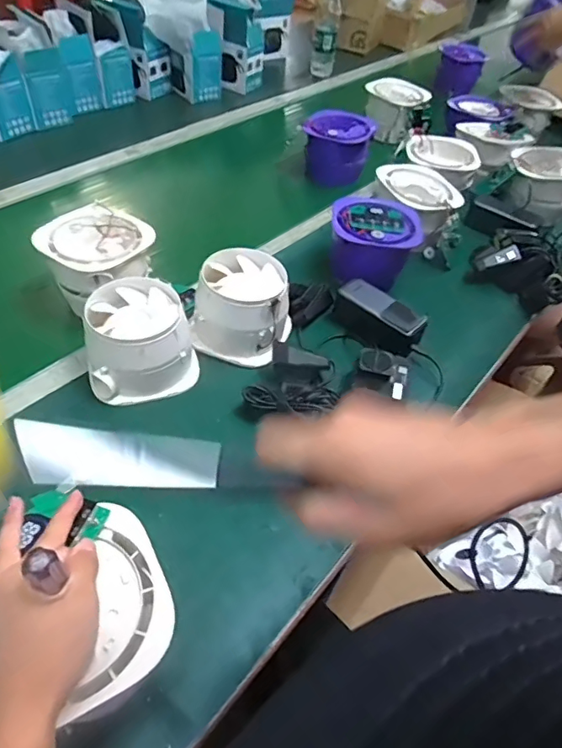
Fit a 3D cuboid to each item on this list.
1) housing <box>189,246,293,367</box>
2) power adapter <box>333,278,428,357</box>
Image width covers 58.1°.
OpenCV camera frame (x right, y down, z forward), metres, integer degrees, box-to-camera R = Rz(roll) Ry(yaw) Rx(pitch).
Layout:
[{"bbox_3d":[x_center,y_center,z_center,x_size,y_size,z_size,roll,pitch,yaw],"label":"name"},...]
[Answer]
[{"bbox_3d":[-0.054,-0.094,0.708,0.131,0.099,0.125,16,48,7],"label":"housing"},{"bbox_3d":[0.146,-0.078,0.765,0.137,0.073,0.054,38,55,25],"label":"power adapter"}]

